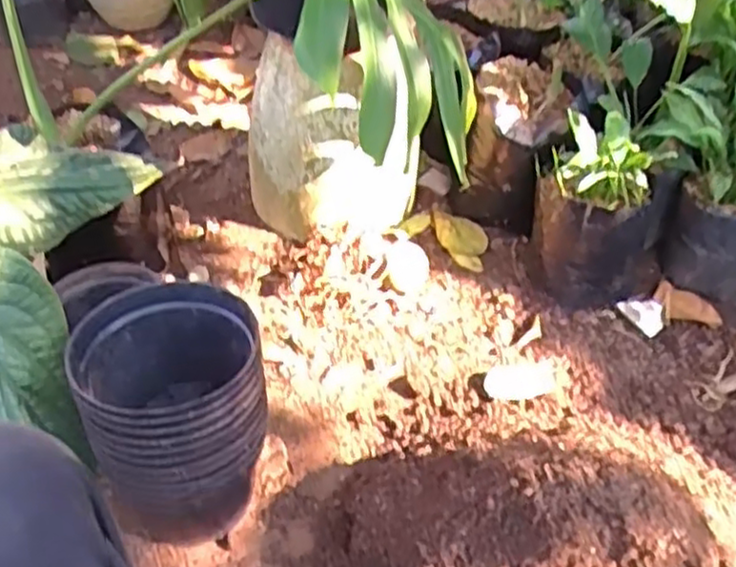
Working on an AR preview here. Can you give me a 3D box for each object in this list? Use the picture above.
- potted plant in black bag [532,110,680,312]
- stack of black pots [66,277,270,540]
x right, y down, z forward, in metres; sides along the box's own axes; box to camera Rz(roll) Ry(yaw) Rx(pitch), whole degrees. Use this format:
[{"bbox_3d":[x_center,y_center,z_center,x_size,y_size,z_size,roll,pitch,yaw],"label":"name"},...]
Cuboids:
[{"bbox_3d":[0.342,-0.101,1.082,0.187,0.245,0.174,20,45,18],"label":"potted plant in black bag"},{"bbox_3d":[-0.194,0.140,0.770,0.170,0.218,0.170,-7,44,-11],"label":"stack of black pots"}]

